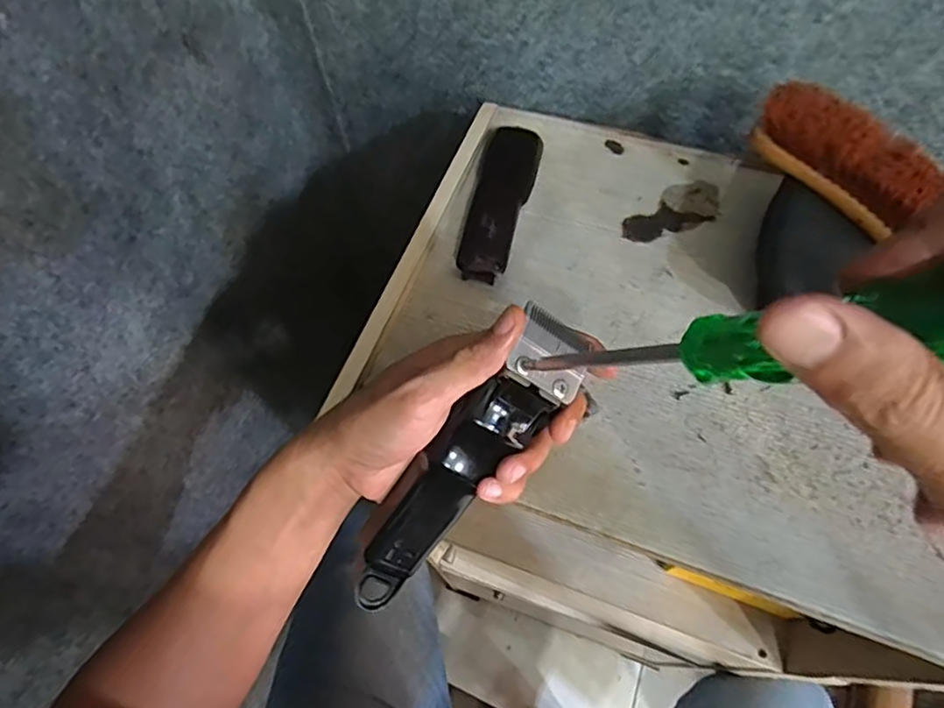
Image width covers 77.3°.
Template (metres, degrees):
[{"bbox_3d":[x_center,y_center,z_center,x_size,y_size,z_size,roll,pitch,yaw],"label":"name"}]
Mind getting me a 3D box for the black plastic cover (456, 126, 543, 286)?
[{"bbox_3d":[0.022,-0.115,0.429,0.039,0.016,0.139,10,63,9],"label":"black plastic cover"}]

